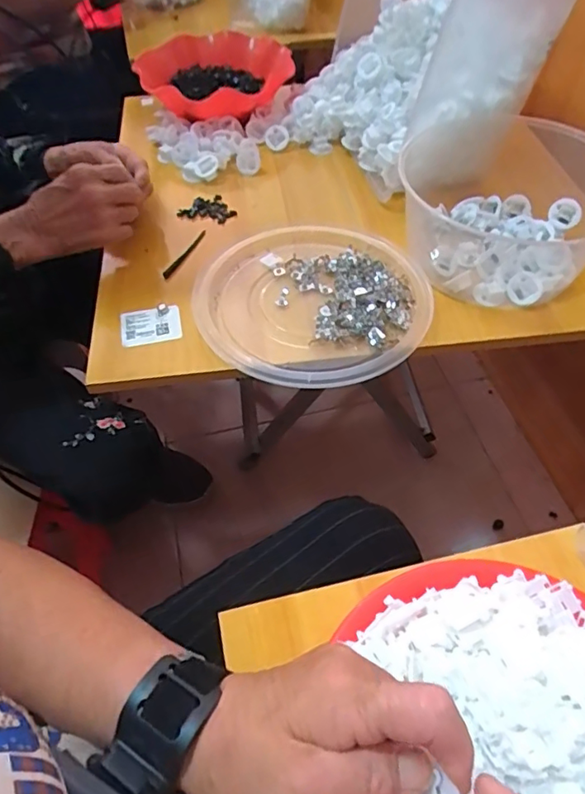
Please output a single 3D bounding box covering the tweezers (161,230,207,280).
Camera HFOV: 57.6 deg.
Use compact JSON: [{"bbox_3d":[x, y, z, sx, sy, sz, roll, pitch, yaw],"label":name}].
[{"bbox_3d":[-0.120,-0.165,0.605,0.012,0.007,0.087,16,55,17],"label":"tweezers"}]

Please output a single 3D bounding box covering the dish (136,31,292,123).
[{"bbox_3d":[-0.116,-0.481,0.799,0.219,0.064,0.250,-11,52,-3],"label":"dish"}]

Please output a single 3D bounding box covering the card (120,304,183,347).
[{"bbox_3d":[-0.142,-0.072,0.533,0.059,0.008,0.040,-10,62,-5],"label":"card"}]

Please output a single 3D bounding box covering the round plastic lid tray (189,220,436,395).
[{"bbox_3d":[0.025,-0.104,0.543,0.237,0.015,0.225,-1,53,2],"label":"round plastic lid tray"}]

